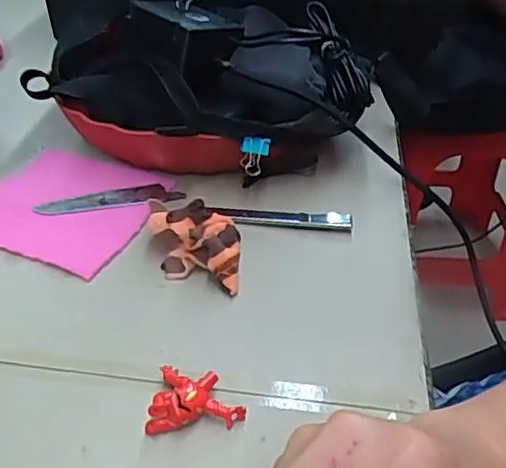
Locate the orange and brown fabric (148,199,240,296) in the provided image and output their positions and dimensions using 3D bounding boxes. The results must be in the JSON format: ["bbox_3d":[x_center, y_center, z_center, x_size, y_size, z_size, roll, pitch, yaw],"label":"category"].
[{"bbox_3d":[-0.038,0.008,0.402,0.056,0.030,0.062,-2,39,-8],"label":"orange and brown fabric"}]

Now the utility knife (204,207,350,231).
[{"bbox_3d":[0.019,-0.012,0.445,0.103,0.011,0.014,6,38,2],"label":"utility knife"}]

